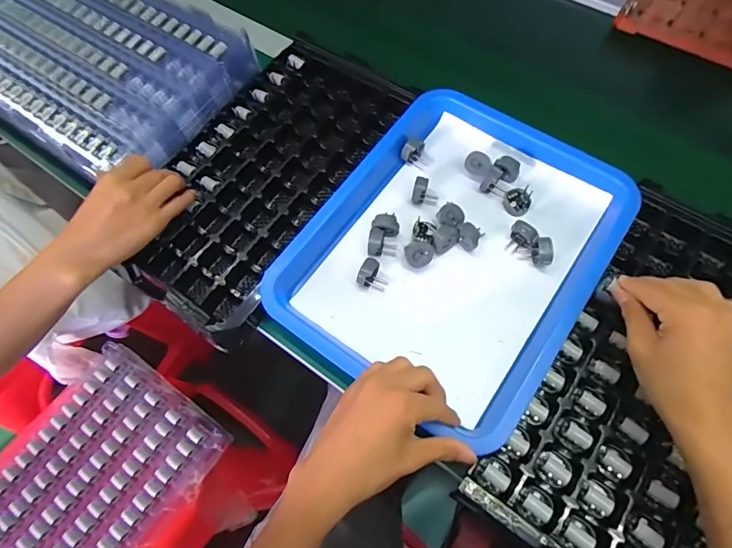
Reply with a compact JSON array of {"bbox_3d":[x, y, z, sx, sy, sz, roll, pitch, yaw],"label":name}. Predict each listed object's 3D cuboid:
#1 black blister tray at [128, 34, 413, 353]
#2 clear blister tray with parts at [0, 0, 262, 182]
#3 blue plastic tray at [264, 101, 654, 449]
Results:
[{"bbox_3d":[-0.112,-0.117,0.500,0.178,0.028,0.356,27,69,15],"label":"black blister tray"},{"bbox_3d":[-0.349,-0.270,0.553,0.379,0.053,0.241,35,71,17],"label":"clear blister tray with parts"},{"bbox_3d":[0.091,-0.029,0.456,0.257,0.050,0.329,33,71,17],"label":"blue plastic tray"}]

